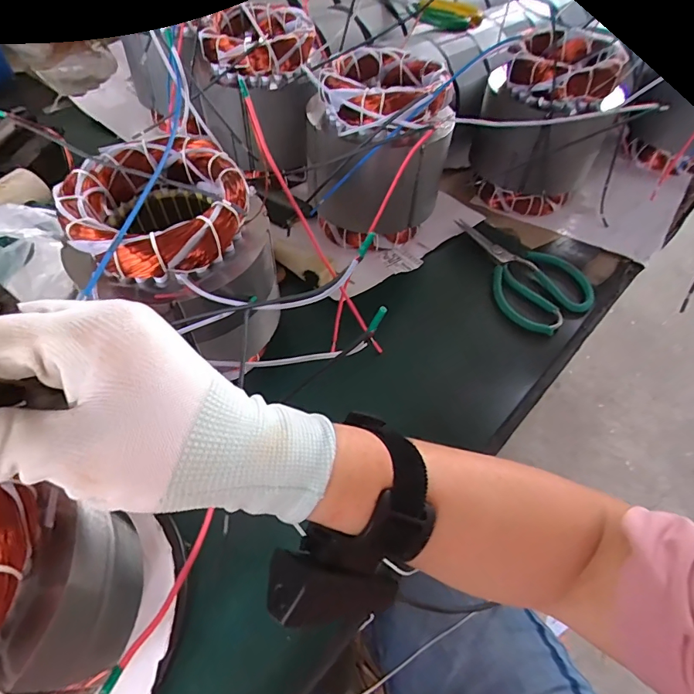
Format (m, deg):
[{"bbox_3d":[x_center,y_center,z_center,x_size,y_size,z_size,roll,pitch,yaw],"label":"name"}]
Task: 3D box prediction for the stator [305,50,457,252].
[{"bbox_3d":[0.039,-0.227,0.523,0.146,0.180,0.146,9,55,2],"label":"stator"}]

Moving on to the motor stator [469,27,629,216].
[{"bbox_3d":[0.249,-0.285,0.582,0.143,0.168,0.143,2,55,-2],"label":"motor stator"}]

